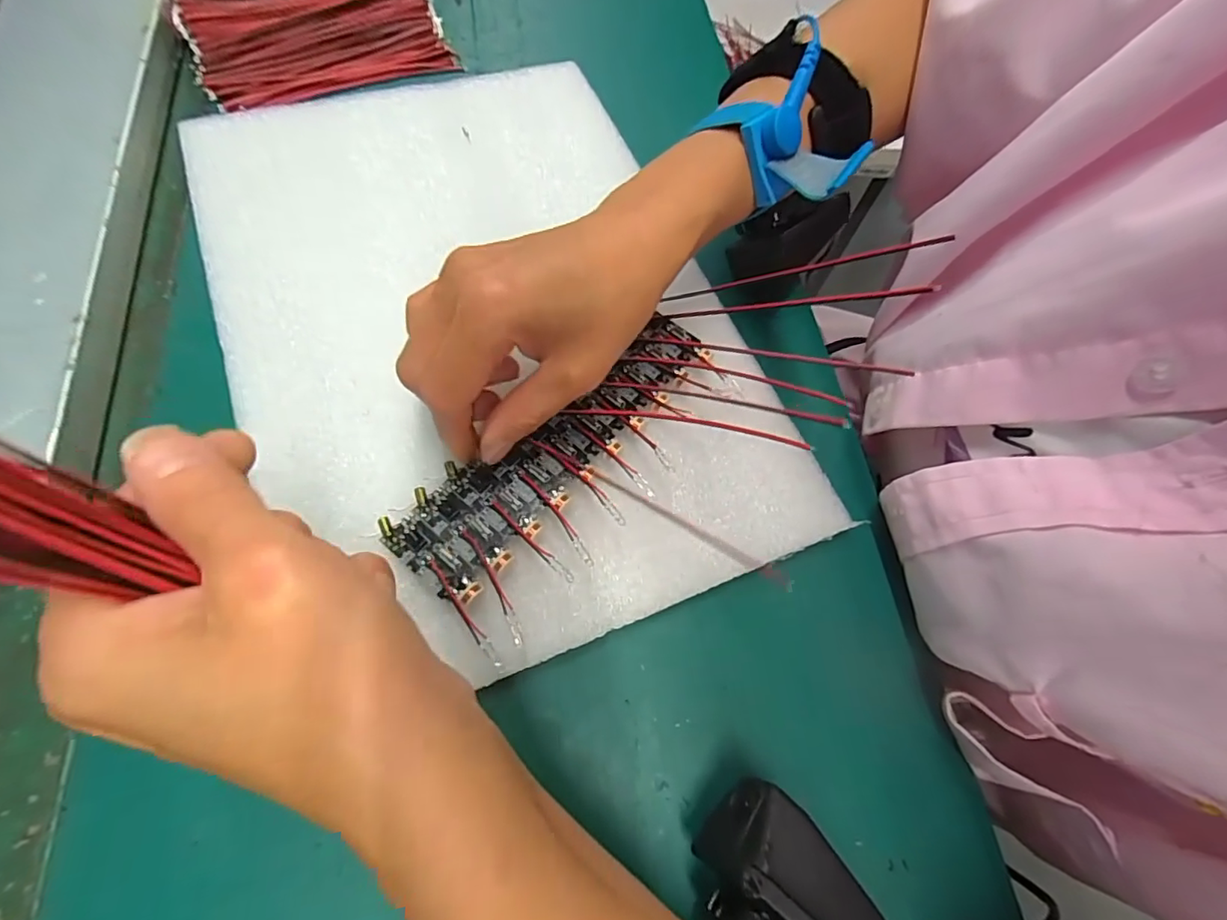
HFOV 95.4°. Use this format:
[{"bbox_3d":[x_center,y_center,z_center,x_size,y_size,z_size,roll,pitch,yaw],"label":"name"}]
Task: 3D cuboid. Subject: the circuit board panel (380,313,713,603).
[{"bbox_3d":[-0.018,-0.007,0.231,0.043,0.008,0.154,41,68,17],"label":"circuit board panel"}]

